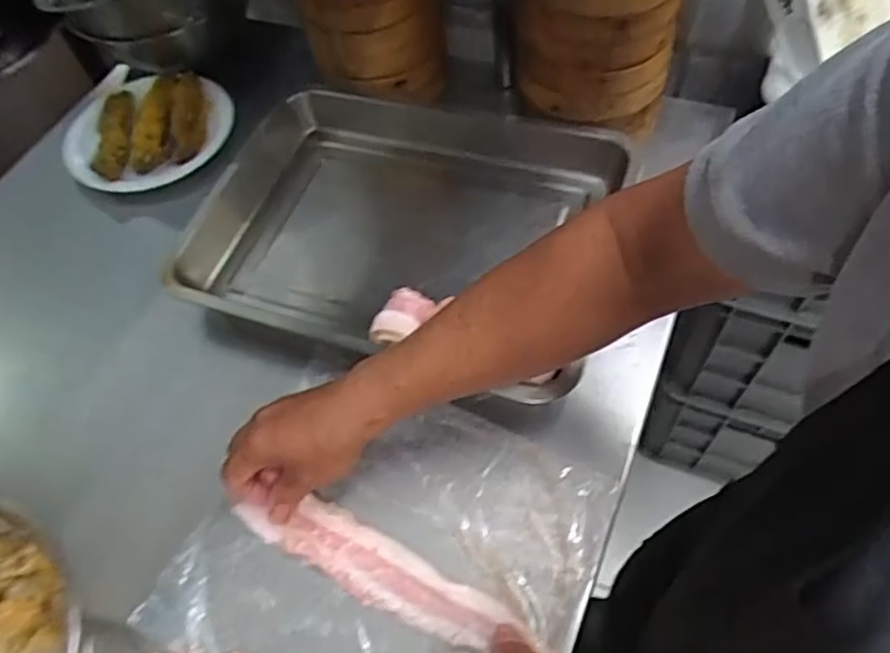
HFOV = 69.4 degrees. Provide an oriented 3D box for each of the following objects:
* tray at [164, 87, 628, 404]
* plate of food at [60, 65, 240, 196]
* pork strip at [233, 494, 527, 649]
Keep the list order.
[{"bbox_3d":[-0.047,-0.093,0.607,0.375,0.066,0.279,16,60,14],"label":"tray"},{"bbox_3d":[-0.312,-0.218,0.699,0.163,0.039,0.163,2,67,-4],"label":"plate of food"},{"bbox_3d":[-0.054,0.173,0.472,0.216,0.010,0.046,20,62,16],"label":"pork strip"}]

